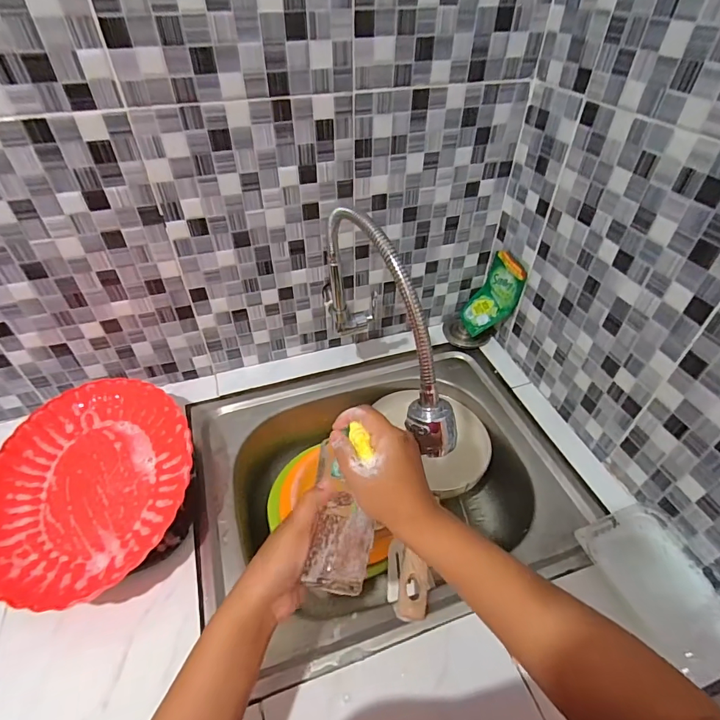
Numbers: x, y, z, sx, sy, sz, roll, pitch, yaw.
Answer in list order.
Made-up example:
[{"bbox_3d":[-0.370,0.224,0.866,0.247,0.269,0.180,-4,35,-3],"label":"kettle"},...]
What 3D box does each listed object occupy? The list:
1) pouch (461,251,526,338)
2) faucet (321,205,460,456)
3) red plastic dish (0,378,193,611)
[{"bbox_3d":[0.219,-0.109,0.717,0.069,0.145,0.085,-4,44,-4],"label":"pouch"},{"bbox_3d":[0.024,-0.053,0.466,0.045,0.212,0.292,-16,46,-16],"label":"faucet"},{"bbox_3d":[-0.321,0.141,0.505,0.220,0.037,0.285,-16,46,-16],"label":"red plastic dish"}]

